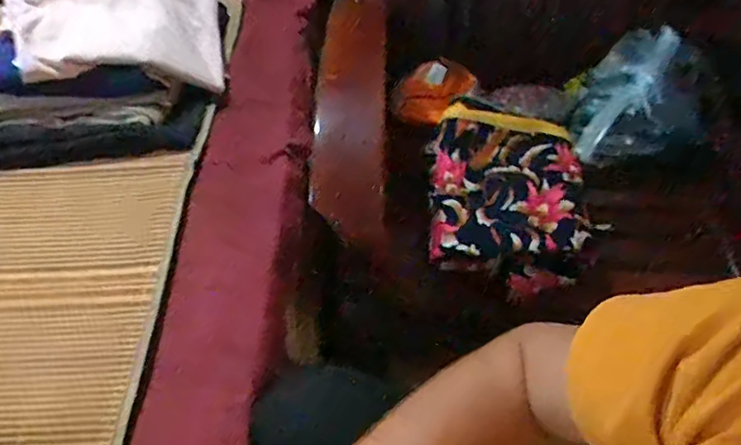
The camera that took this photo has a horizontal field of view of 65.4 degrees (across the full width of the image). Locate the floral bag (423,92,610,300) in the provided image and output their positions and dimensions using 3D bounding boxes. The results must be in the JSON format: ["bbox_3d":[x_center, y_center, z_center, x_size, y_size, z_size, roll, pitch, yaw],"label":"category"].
[{"bbox_3d":[0.180,-0.045,0.754,0.200,0.065,0.262,5,49,2],"label":"floral bag"}]

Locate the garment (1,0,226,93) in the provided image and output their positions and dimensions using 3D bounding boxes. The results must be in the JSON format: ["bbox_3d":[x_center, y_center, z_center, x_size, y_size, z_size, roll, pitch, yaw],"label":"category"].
[{"bbox_3d":[-0.305,-0.245,0.708,0.226,0.107,0.232,-7,50,-8],"label":"garment"}]

